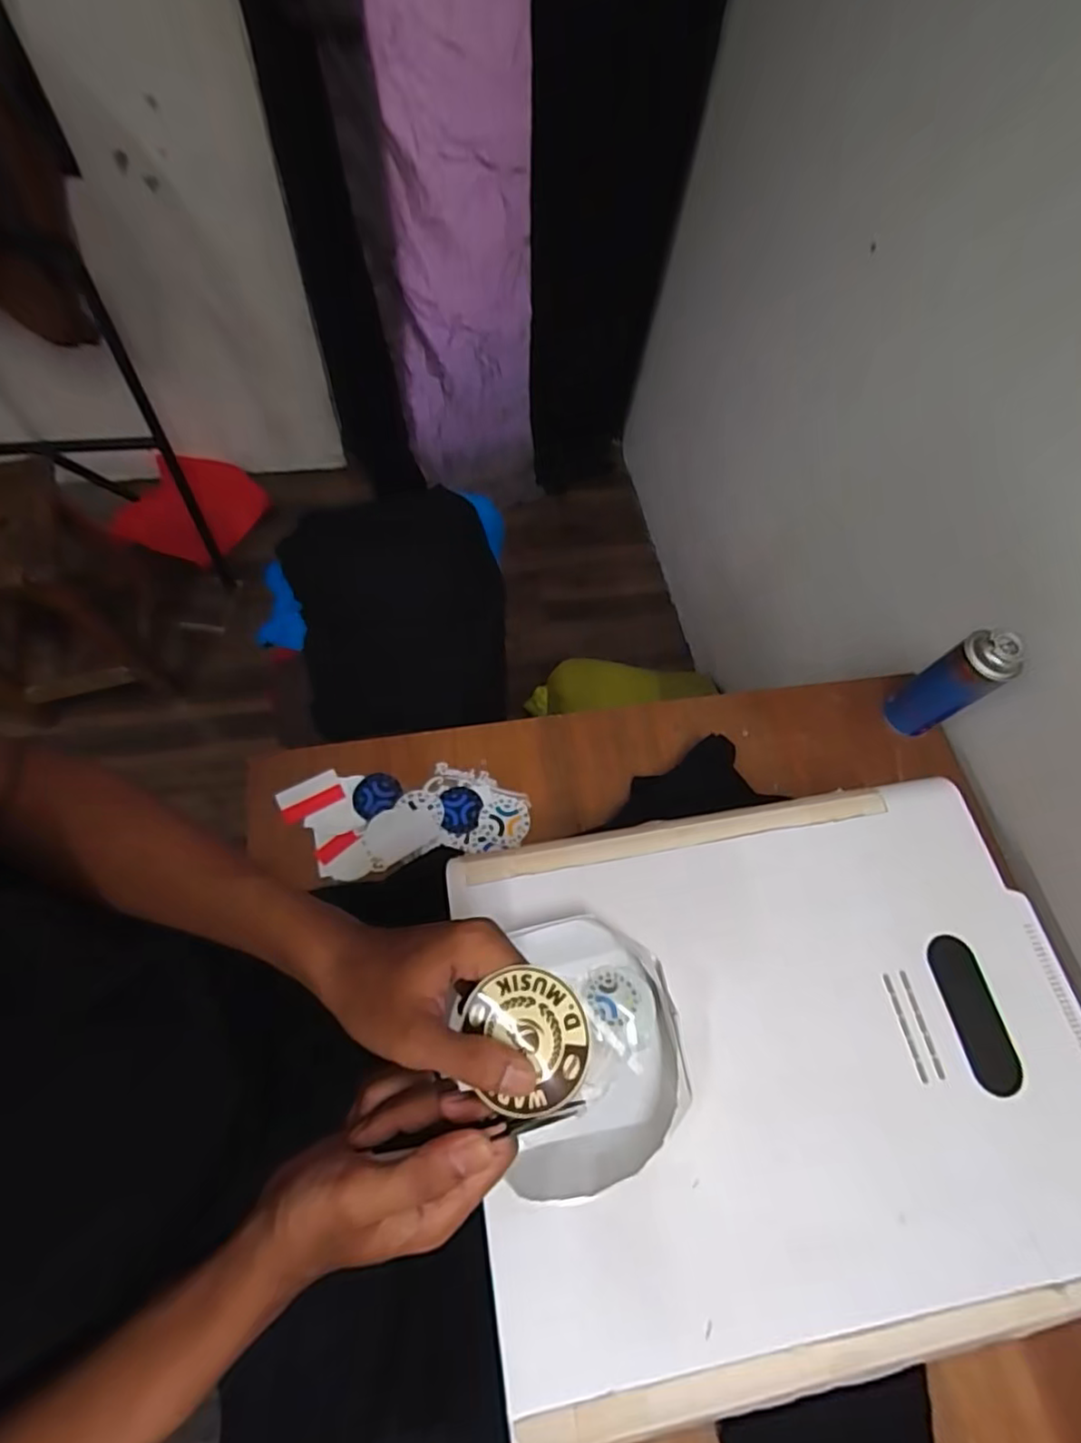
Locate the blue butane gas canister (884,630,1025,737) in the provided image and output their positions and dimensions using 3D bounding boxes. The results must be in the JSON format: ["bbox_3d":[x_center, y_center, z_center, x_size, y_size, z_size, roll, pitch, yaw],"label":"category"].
[{"bbox_3d":[0.504,-0.043,0.766,0.060,0.177,0.063,1,66,-3],"label":"blue butane gas canister"}]

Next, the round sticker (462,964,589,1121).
[{"bbox_3d":[-0.007,0.158,0.307,0.058,0.005,0.063,-3,72,10],"label":"round sticker"}]

